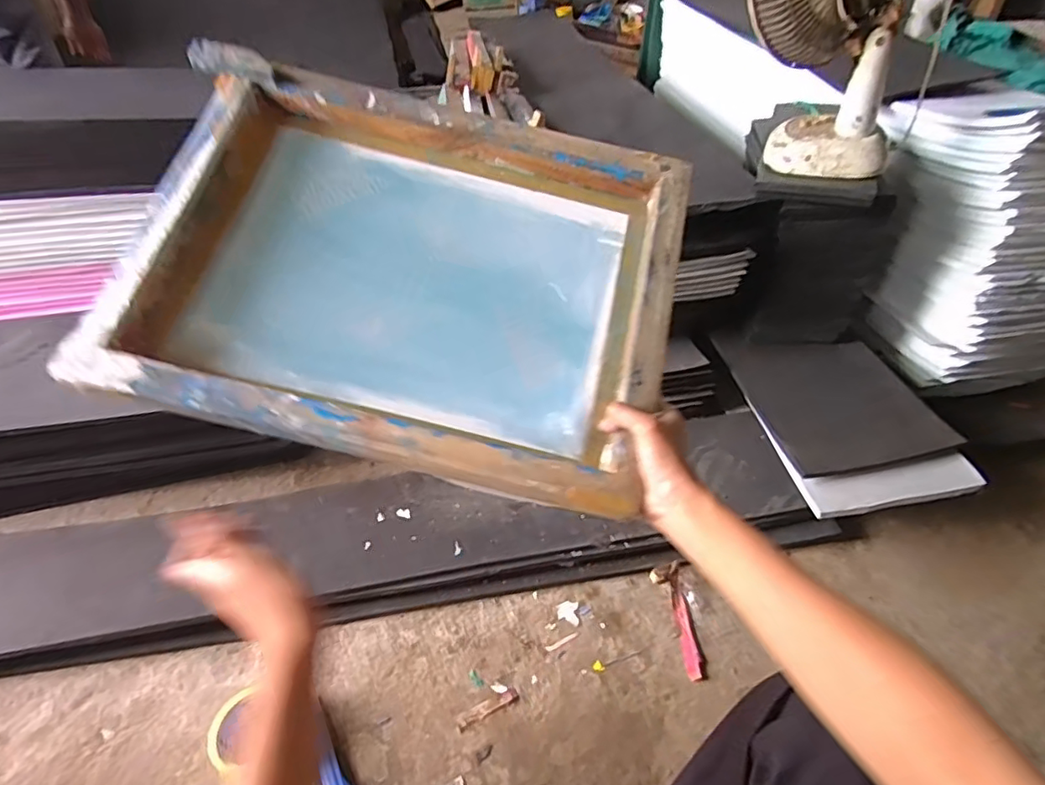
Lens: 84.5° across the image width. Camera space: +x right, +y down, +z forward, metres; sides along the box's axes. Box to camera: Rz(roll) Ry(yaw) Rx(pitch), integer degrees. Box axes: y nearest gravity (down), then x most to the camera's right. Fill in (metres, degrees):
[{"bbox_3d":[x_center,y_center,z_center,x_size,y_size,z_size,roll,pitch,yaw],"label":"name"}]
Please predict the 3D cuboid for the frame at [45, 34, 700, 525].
[{"bbox_3d":[-0.099,-0.102,0.514,0.451,0.058,0.343,13,68,-1],"label":"frame"}]

